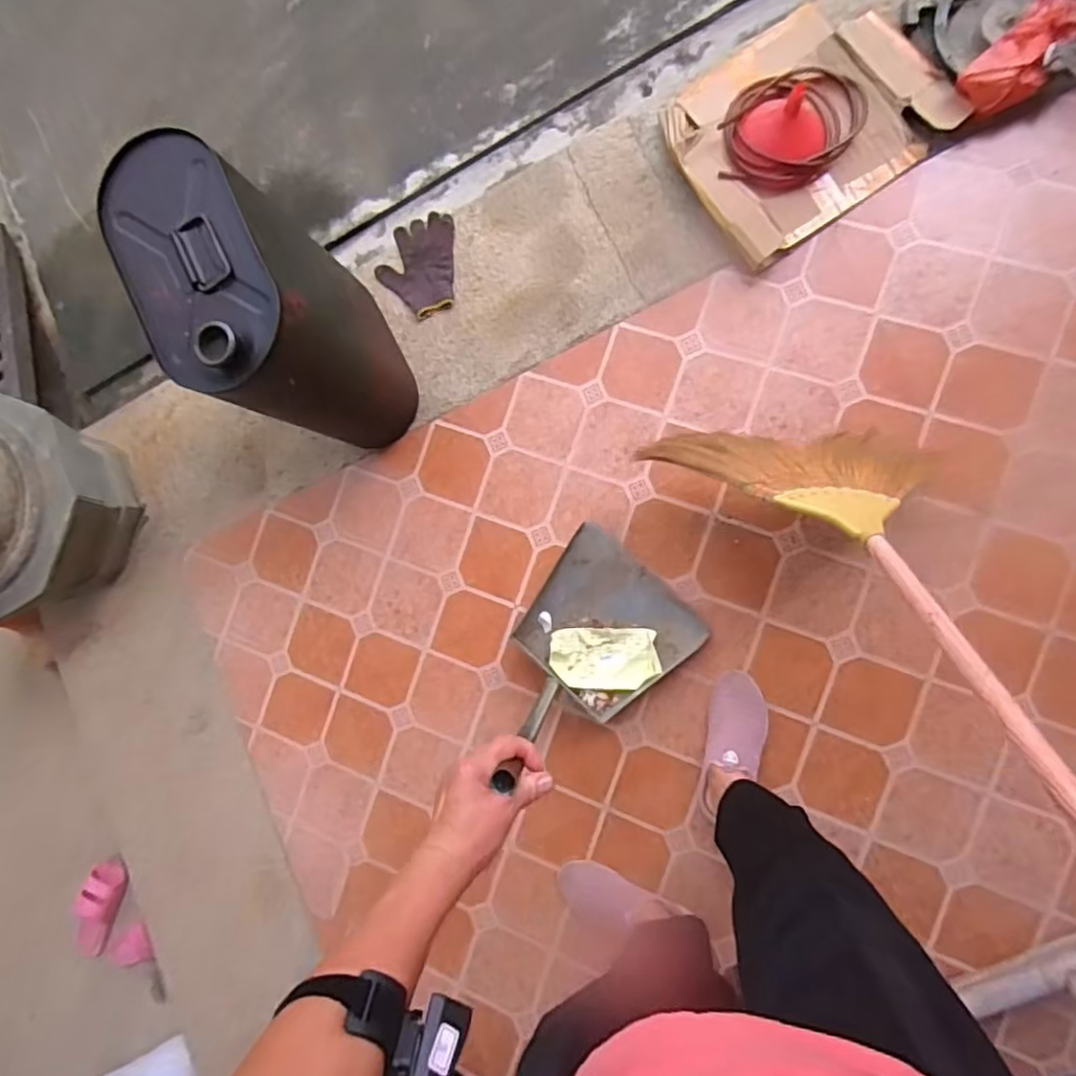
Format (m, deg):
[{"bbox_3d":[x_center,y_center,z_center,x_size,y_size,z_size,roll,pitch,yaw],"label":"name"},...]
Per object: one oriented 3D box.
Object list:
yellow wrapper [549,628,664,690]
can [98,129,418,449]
[{"bbox_3d":[0.116,0.212,1.136,0.183,0.014,0.105,0,87,10],"label":"yellow wrapper"},{"bbox_3d":[-0.408,-0.348,1.054,0.224,0.450,0.393,-31,82,5],"label":"can"}]

